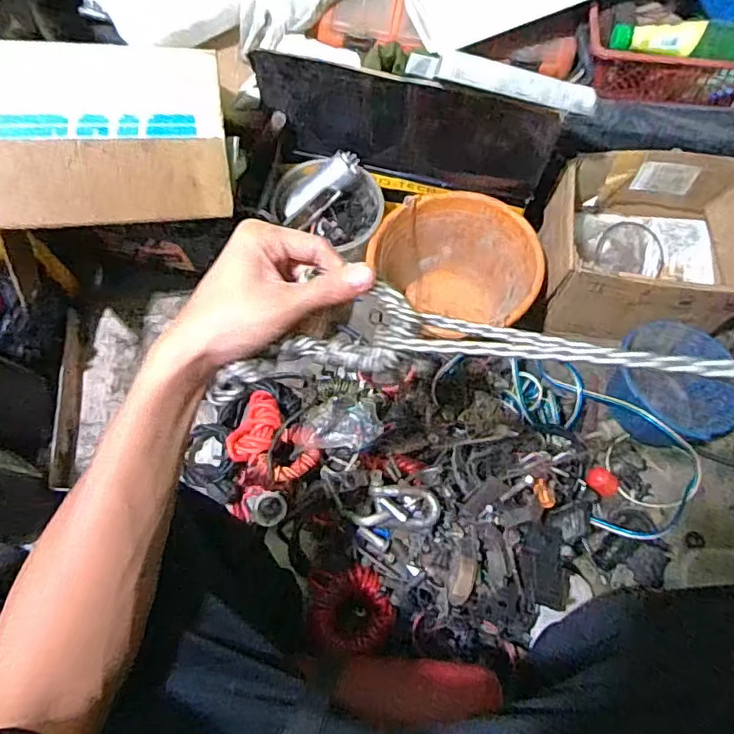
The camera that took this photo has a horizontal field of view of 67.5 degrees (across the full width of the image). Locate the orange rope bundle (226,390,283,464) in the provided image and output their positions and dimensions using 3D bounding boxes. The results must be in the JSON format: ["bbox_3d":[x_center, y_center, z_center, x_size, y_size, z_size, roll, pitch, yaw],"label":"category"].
[{"bbox_3d":[-0.162,0.089,0.814,0.067,0.043,0.111,19,71,7],"label":"orange rope bundle"}]

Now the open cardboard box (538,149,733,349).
[{"bbox_3d":[0.436,-0.189,0.861,0.307,0.156,0.236,6,70,3],"label":"open cardboard box"}]

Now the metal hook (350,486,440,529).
[{"bbox_3d":[0.037,0.176,0.693,0.109,0.021,0.050,-1,75,17],"label":"metal hook"}]

